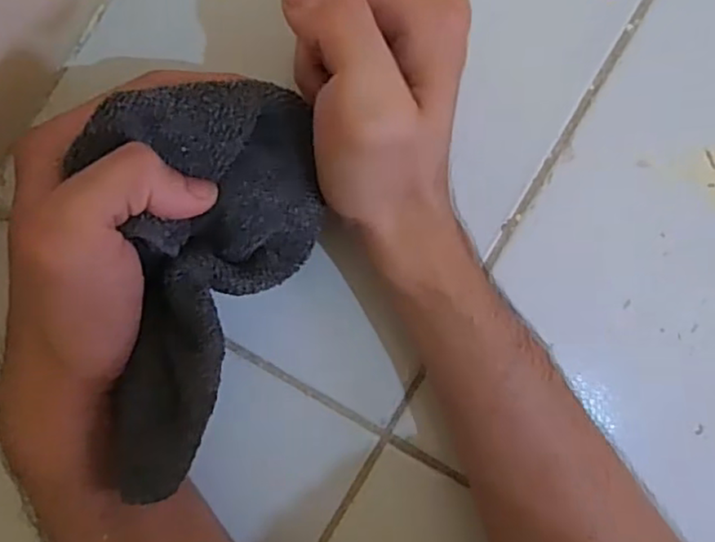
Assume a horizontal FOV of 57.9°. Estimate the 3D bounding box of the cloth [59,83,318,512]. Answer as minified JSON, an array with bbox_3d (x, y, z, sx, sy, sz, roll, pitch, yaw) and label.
[{"bbox_3d":[-0.060,0.003,0.229,0.077,0.033,0.139,14,89,-7],"label":"cloth"}]

